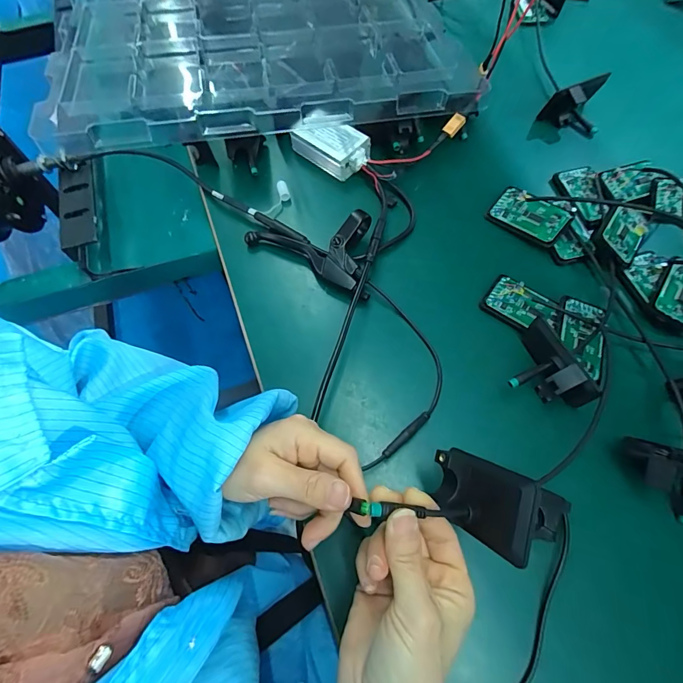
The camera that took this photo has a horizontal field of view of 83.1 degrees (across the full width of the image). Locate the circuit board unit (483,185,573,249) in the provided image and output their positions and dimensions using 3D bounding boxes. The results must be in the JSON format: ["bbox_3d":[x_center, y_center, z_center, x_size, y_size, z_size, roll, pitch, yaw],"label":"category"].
[{"bbox_3d":[0.205,-0.138,0.424,0.079,0.007,0.046,37,92,22],"label":"circuit board unit"}]

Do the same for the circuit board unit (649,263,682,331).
[{"bbox_3d":[0.331,-0.046,0.374,0.044,0.017,0.065,32,71,16],"label":"circuit board unit"}]

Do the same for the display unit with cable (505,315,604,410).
[{"bbox_3d":[0.178,0.027,0.342,0.044,0.050,0.079,-25,67,-9],"label":"display unit with cable"}]

